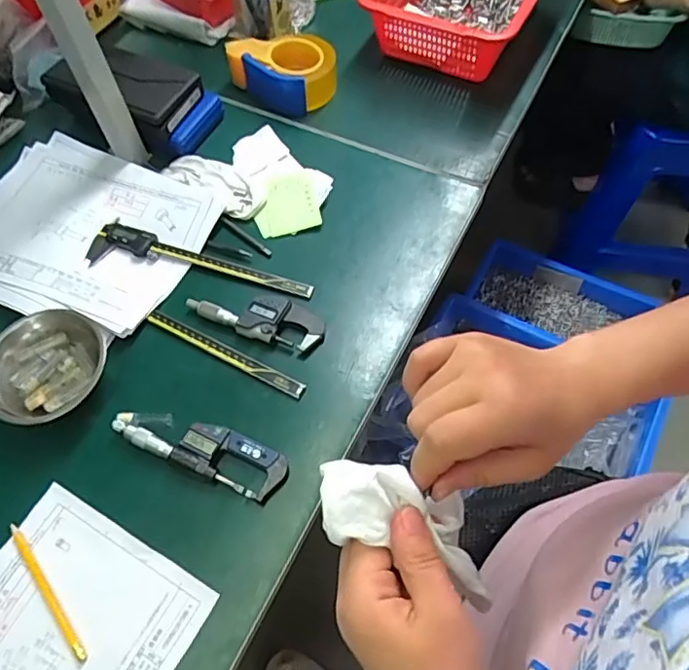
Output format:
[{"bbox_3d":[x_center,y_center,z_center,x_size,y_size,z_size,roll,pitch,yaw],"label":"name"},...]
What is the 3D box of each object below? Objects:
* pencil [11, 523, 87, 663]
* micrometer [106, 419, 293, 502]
[{"bbox_3d":[-0.279,0.239,0.536,0.011,0.008,0.148,-37,69,-17],"label":"pencil"},{"bbox_3d":[-0.147,0.113,0.590,0.181,0.016,0.054,22,65,10],"label":"micrometer"}]

